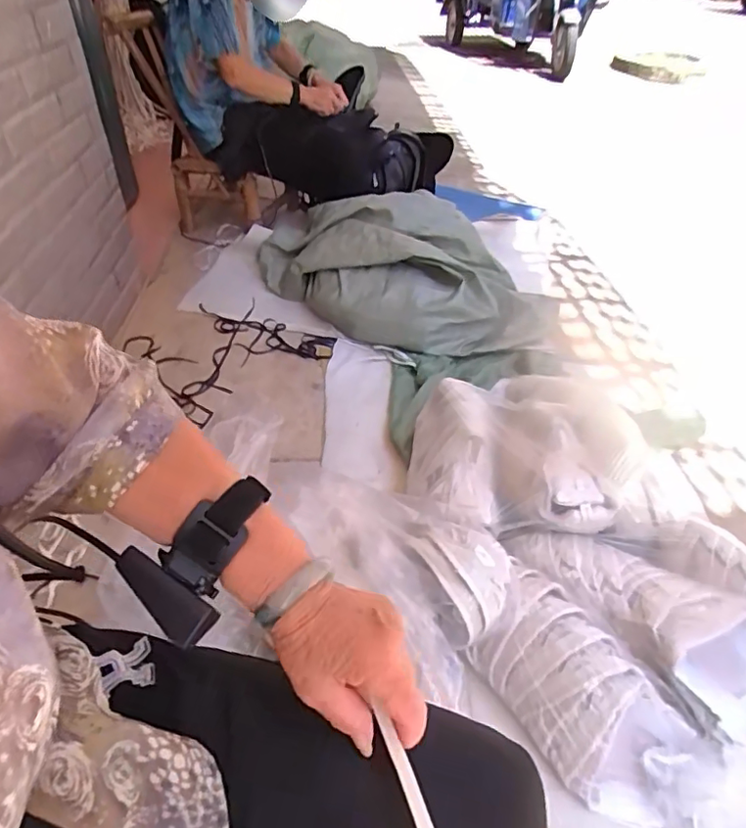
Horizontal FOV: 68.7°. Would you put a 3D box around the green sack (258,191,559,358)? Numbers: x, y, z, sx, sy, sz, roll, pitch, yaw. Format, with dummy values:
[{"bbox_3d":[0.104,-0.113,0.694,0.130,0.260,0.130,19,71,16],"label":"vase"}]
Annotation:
[{"bbox_3d":[0.068,-0.381,1.457,0.826,0.240,0.434,15,43,13],"label":"green sack"}]

